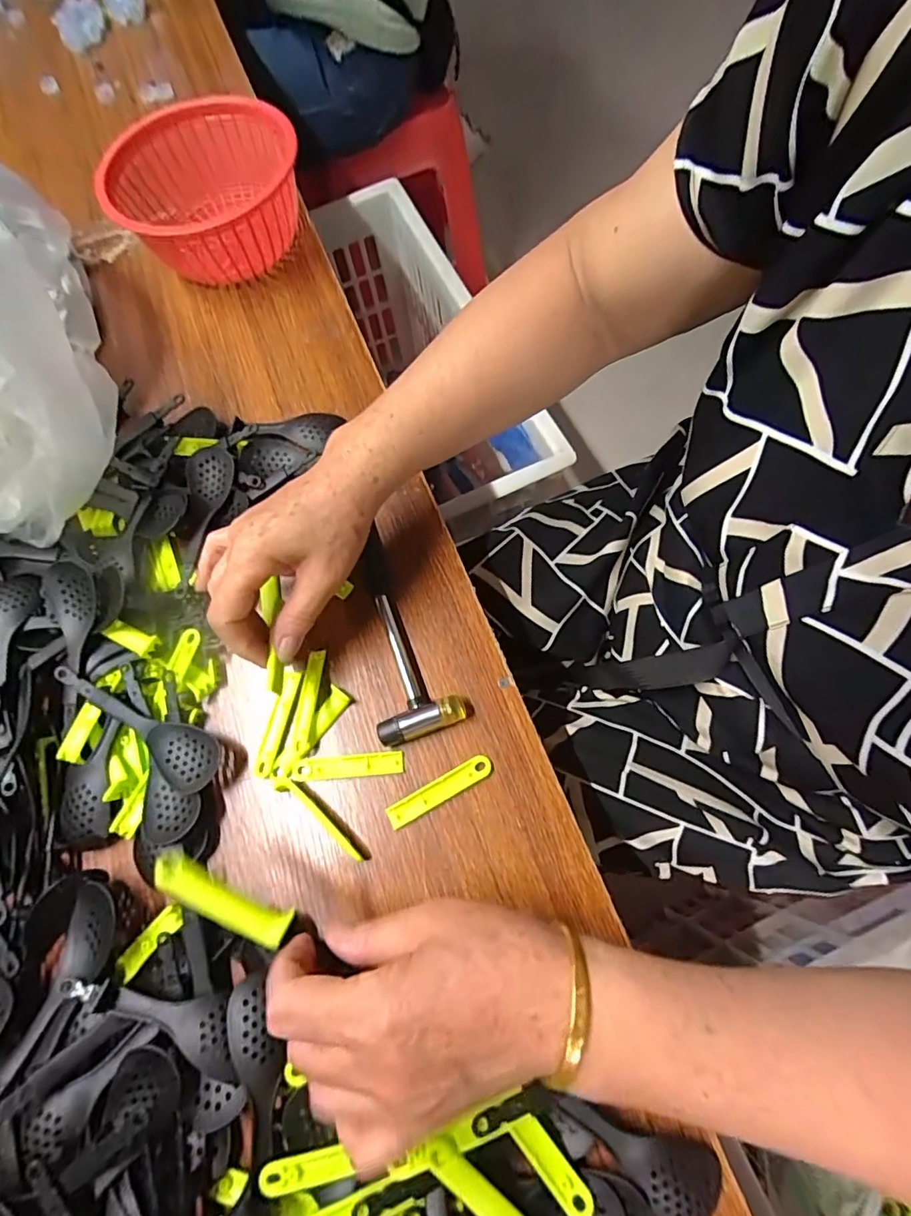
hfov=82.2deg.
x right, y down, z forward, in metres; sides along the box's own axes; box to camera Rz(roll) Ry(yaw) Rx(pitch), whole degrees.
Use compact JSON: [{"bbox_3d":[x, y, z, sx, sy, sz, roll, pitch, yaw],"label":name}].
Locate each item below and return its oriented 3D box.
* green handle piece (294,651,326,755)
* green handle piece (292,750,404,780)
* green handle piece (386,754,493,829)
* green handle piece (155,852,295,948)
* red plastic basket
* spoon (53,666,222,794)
[{"bbox_3d":[-0.106,0.067,0.379,0.012,0.005,0.073,3,70,5],"label":"green handle piece"},{"bbox_3d":[-0.075,0.109,0.362,0.077,0.004,0.016,-5,70,2],"label":"green handle piece"},{"bbox_3d":[-0.010,0.123,0.352,0.076,0.007,0.015,-28,71,-6],"label":"green handle piece"},{"bbox_3d":[-0.126,0.156,0.279,0.077,0.009,0.019,26,71,3],"label":"green handle piece"},{"bbox_3d":[-0.235,-0.391,0.506,0.180,0.082,0.166,-15,70,-3],"label":"red plastic basket"},{"bbox_3d":[-0.219,0.082,0.358,0.124,0.026,0.040,30,72,11],"label":"spoon"}]

